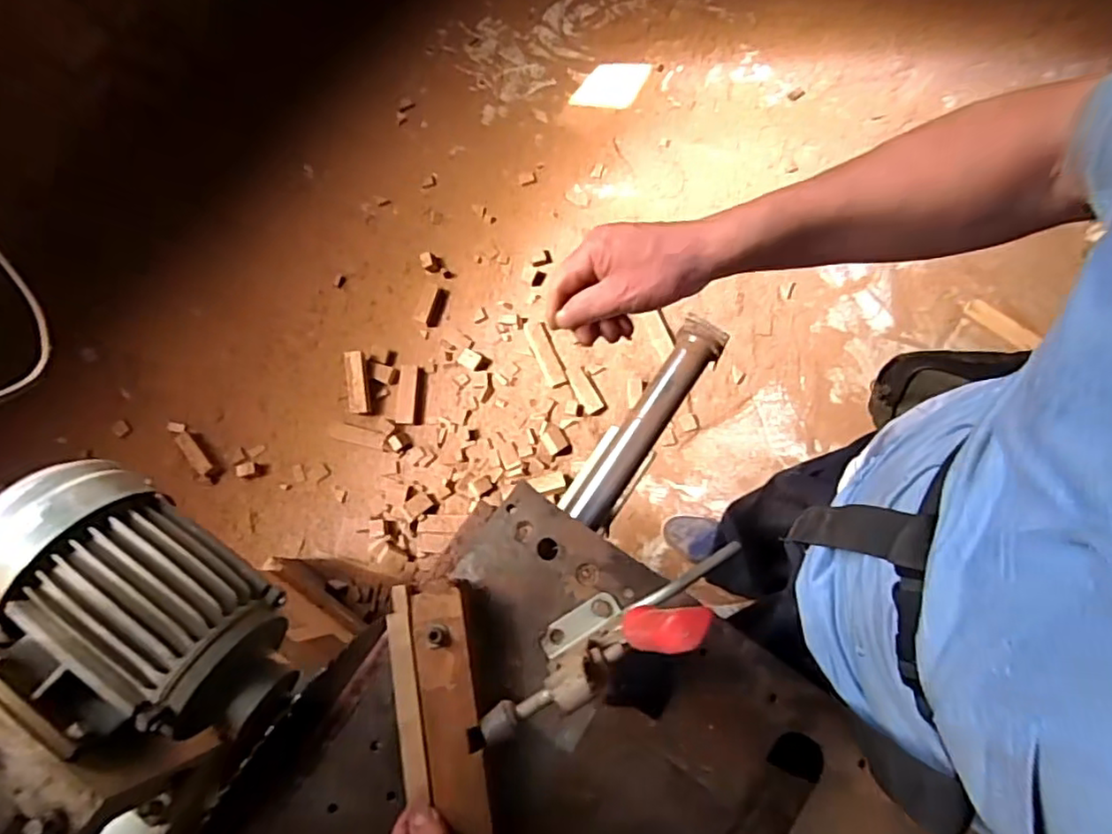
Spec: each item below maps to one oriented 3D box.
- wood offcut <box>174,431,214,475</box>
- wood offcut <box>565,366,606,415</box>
[{"bbox_3d":[-0.783,0.075,1.373,0.032,0.016,0.109,-39,78,-9],"label":"wood offcut"},{"bbox_3d":[0.063,-0.058,1.387,0.045,0.016,0.113,-29,76,-6],"label":"wood offcut"}]

